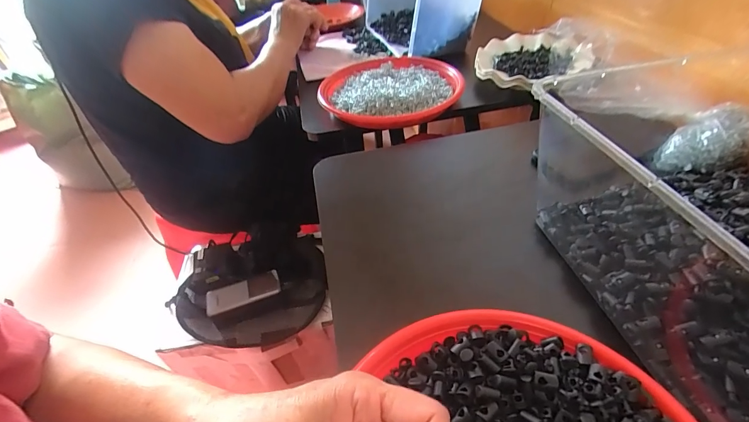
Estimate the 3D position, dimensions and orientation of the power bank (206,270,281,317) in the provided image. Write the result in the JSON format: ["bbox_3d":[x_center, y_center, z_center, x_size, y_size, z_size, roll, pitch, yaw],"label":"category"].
[{"bbox_3d":[-0.234,0.141,0.663,0.127,0.010,0.050,-18,43,-12],"label":"power bank"}]

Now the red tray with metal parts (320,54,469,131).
[{"bbox_3d":[0.025,-0.211,0.649,0.240,0.033,0.241,-14,42,-9],"label":"red tray with metal parts"}]

